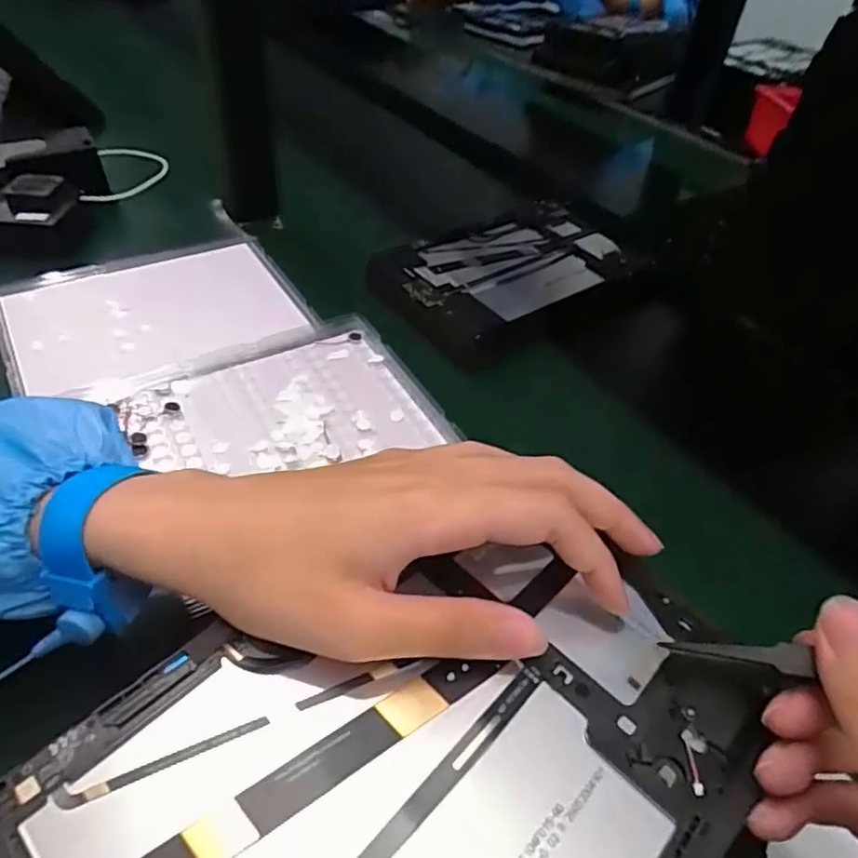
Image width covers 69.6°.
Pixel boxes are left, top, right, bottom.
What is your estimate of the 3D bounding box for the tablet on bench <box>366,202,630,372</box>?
[{"bbox_3d":[0.073,-0.149,0.575,0.247,0.015,0.157,-29,54,-30],"label":"tablet on bench"}]

